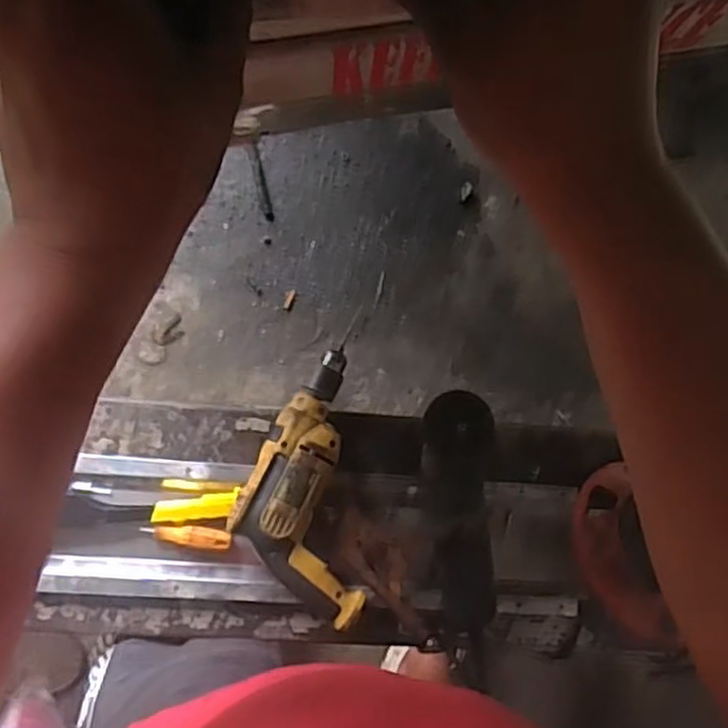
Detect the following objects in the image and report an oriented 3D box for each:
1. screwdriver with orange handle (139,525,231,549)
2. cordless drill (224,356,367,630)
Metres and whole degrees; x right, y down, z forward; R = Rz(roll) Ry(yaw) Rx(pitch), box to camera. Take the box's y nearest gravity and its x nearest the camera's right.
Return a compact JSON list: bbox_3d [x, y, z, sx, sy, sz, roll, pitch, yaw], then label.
[{"bbox_3d":[-0.201,0.194,0.839,0.100,0.019,0.024,10,86,-2],"label":"screwdriver with orange handle"},{"bbox_3d":[-0.078,0.141,0.825,0.139,0.055,0.299,-5,89,-6],"label":"cordless drill"}]

